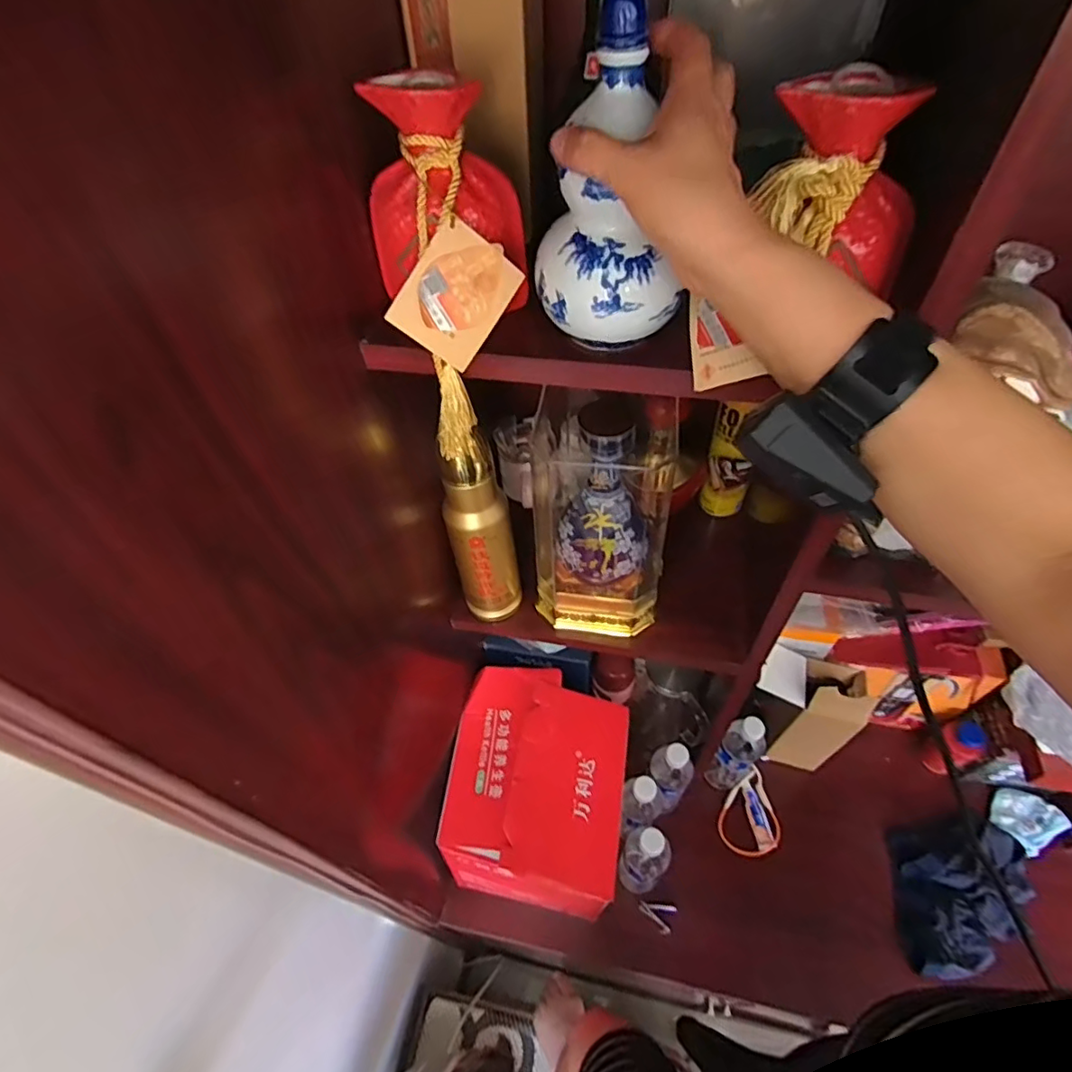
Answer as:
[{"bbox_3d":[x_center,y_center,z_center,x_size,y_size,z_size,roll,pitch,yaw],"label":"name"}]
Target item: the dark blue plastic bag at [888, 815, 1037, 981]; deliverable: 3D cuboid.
[{"bbox_3d":[0.638,0.526,0.861,0.250,0.049,0.183,-17,52,-10],"label":"dark blue plastic bag"}]

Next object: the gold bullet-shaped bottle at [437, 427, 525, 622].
[{"bbox_3d":[-0.057,0.005,0.650,0.055,0.275,0.069,23,56,21],"label":"gold bullet-shaped bottle"}]

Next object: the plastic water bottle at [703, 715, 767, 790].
[{"bbox_3d":[0.323,0.349,0.919,0.060,0.218,0.060,32,60,25],"label":"plastic water bottle"}]

